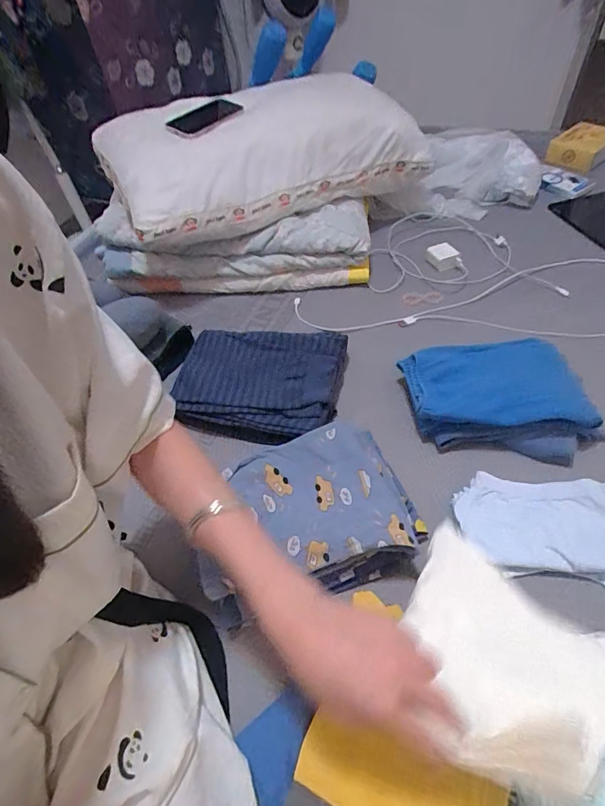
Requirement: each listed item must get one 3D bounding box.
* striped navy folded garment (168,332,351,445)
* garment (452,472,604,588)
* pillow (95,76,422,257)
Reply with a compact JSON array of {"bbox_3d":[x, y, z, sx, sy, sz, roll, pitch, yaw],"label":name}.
[{"bbox_3d":[-0.068,-0.040,0.691,0.259,0.046,0.220,6,51,11],"label":"striped navy folded garment"},{"bbox_3d":[0.297,0.151,0.525,0.202,0.025,0.126,4,49,10],"label":"garment"},{"bbox_3d":[-0.087,-0.530,0.910,0.611,0.171,0.348,-24,52,-14],"label":"pillow"}]

